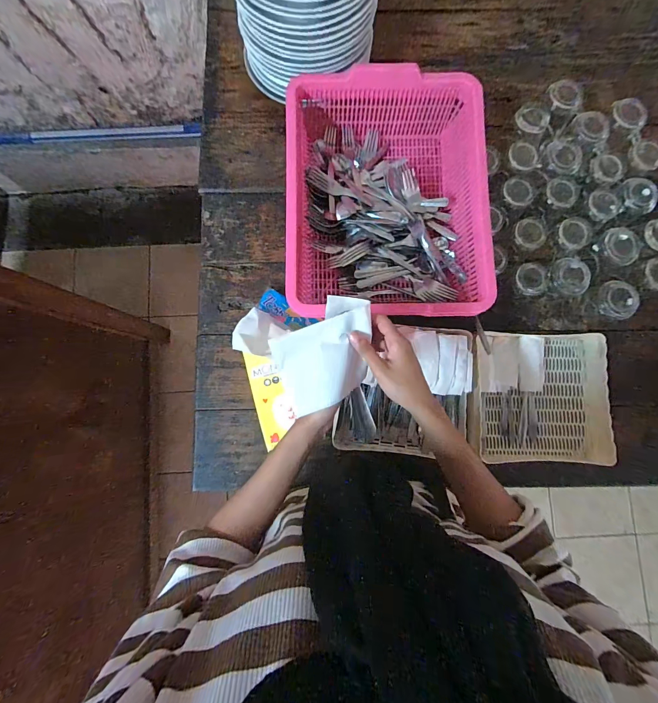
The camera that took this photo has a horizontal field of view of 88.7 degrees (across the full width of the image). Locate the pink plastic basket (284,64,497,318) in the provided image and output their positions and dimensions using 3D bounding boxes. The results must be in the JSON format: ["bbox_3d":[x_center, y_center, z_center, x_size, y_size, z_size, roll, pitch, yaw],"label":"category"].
[{"bbox_3d":[0.089,-0.247,0.575,0.306,0.125,0.394,0,83,0],"label":"pink plastic basket"}]

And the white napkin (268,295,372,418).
[{"bbox_3d":[0.000,0.003,0.383,0.115,0.020,0.106,-22,106,-9],"label":"white napkin"}]

